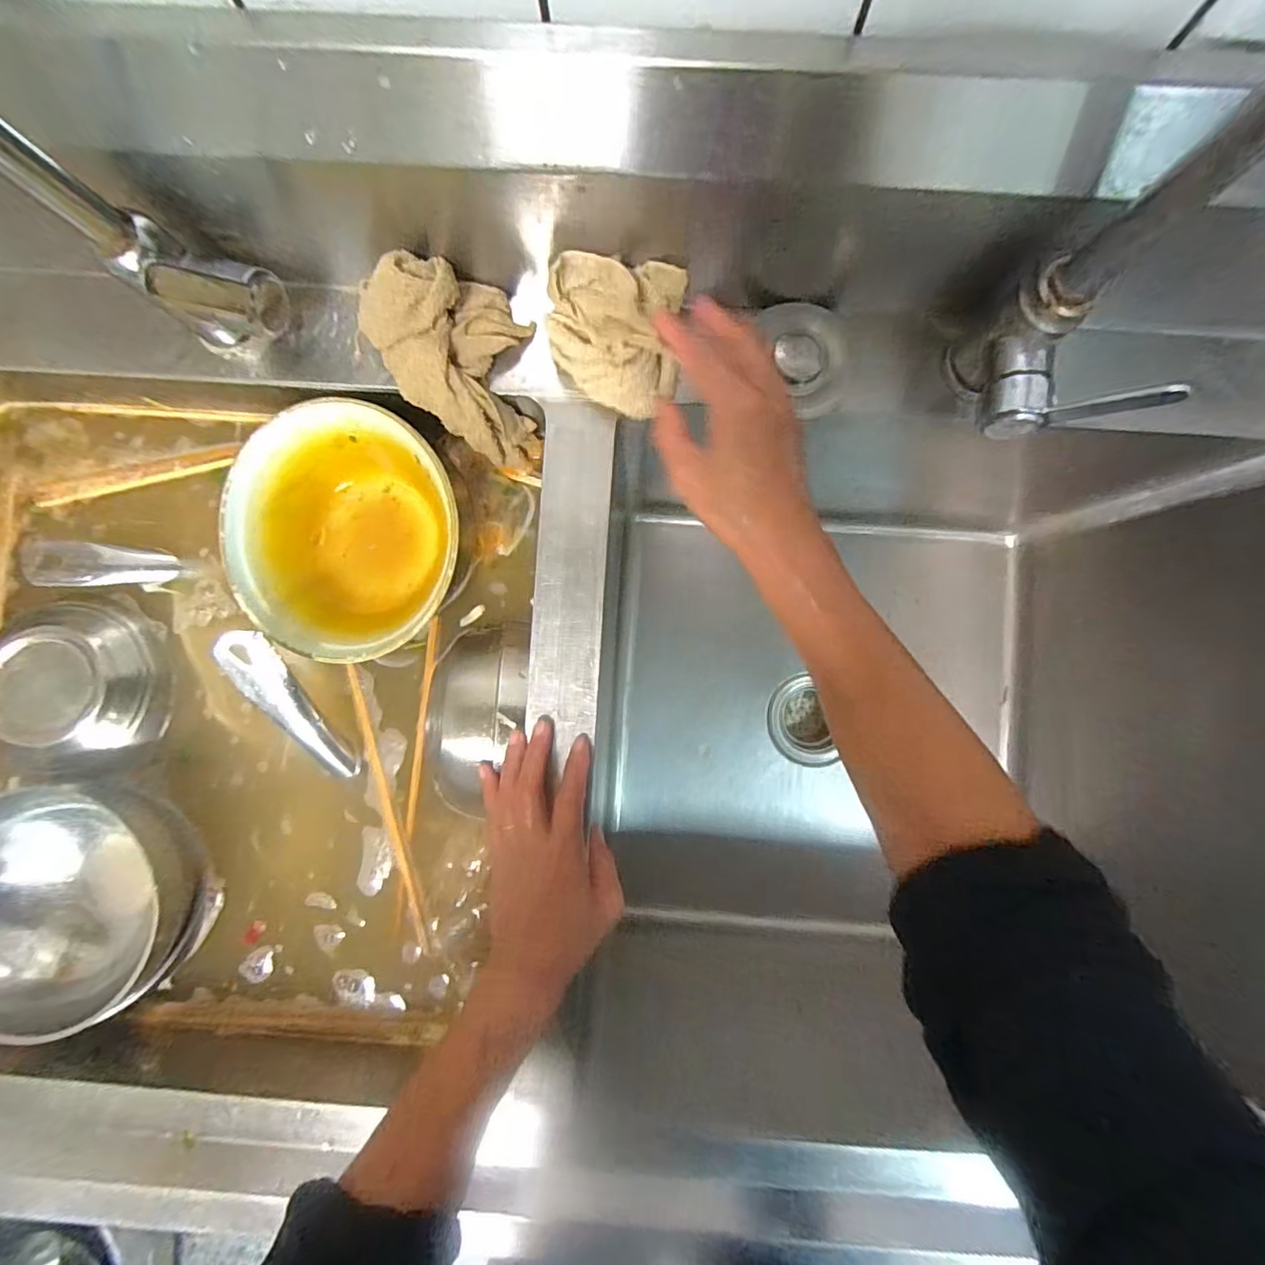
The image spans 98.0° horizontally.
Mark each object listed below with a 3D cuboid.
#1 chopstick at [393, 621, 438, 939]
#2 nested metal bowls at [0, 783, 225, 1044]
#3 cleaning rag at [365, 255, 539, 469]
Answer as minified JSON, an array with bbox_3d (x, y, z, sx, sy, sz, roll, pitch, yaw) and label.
[{"bbox_3d":[-0.179,0.116,0.456,0.012,0.009,0.257,8,88,2],"label":"chopstick"},{"bbox_3d":[-0.428,0.203,0.420,0.172,0.075,0.155,25,88,2],"label":"nested metal bowls"},{"bbox_3d":[-0.133,-0.189,0.408,0.113,0.124,0.107,-1,87,1],"label":"cleaning rag"}]

